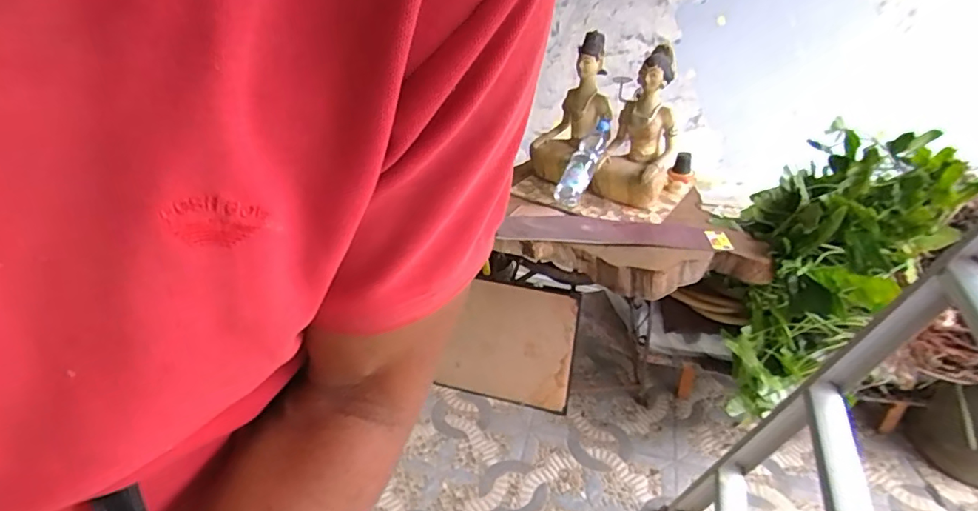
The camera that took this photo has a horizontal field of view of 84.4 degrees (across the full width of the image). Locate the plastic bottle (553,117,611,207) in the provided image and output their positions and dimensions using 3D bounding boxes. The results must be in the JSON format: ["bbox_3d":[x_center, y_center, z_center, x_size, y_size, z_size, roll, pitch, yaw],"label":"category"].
[{"bbox_3d":[0.252,-0.251,1.393,0.058,0.264,0.058,27,-1,36],"label":"plastic bottle"}]

